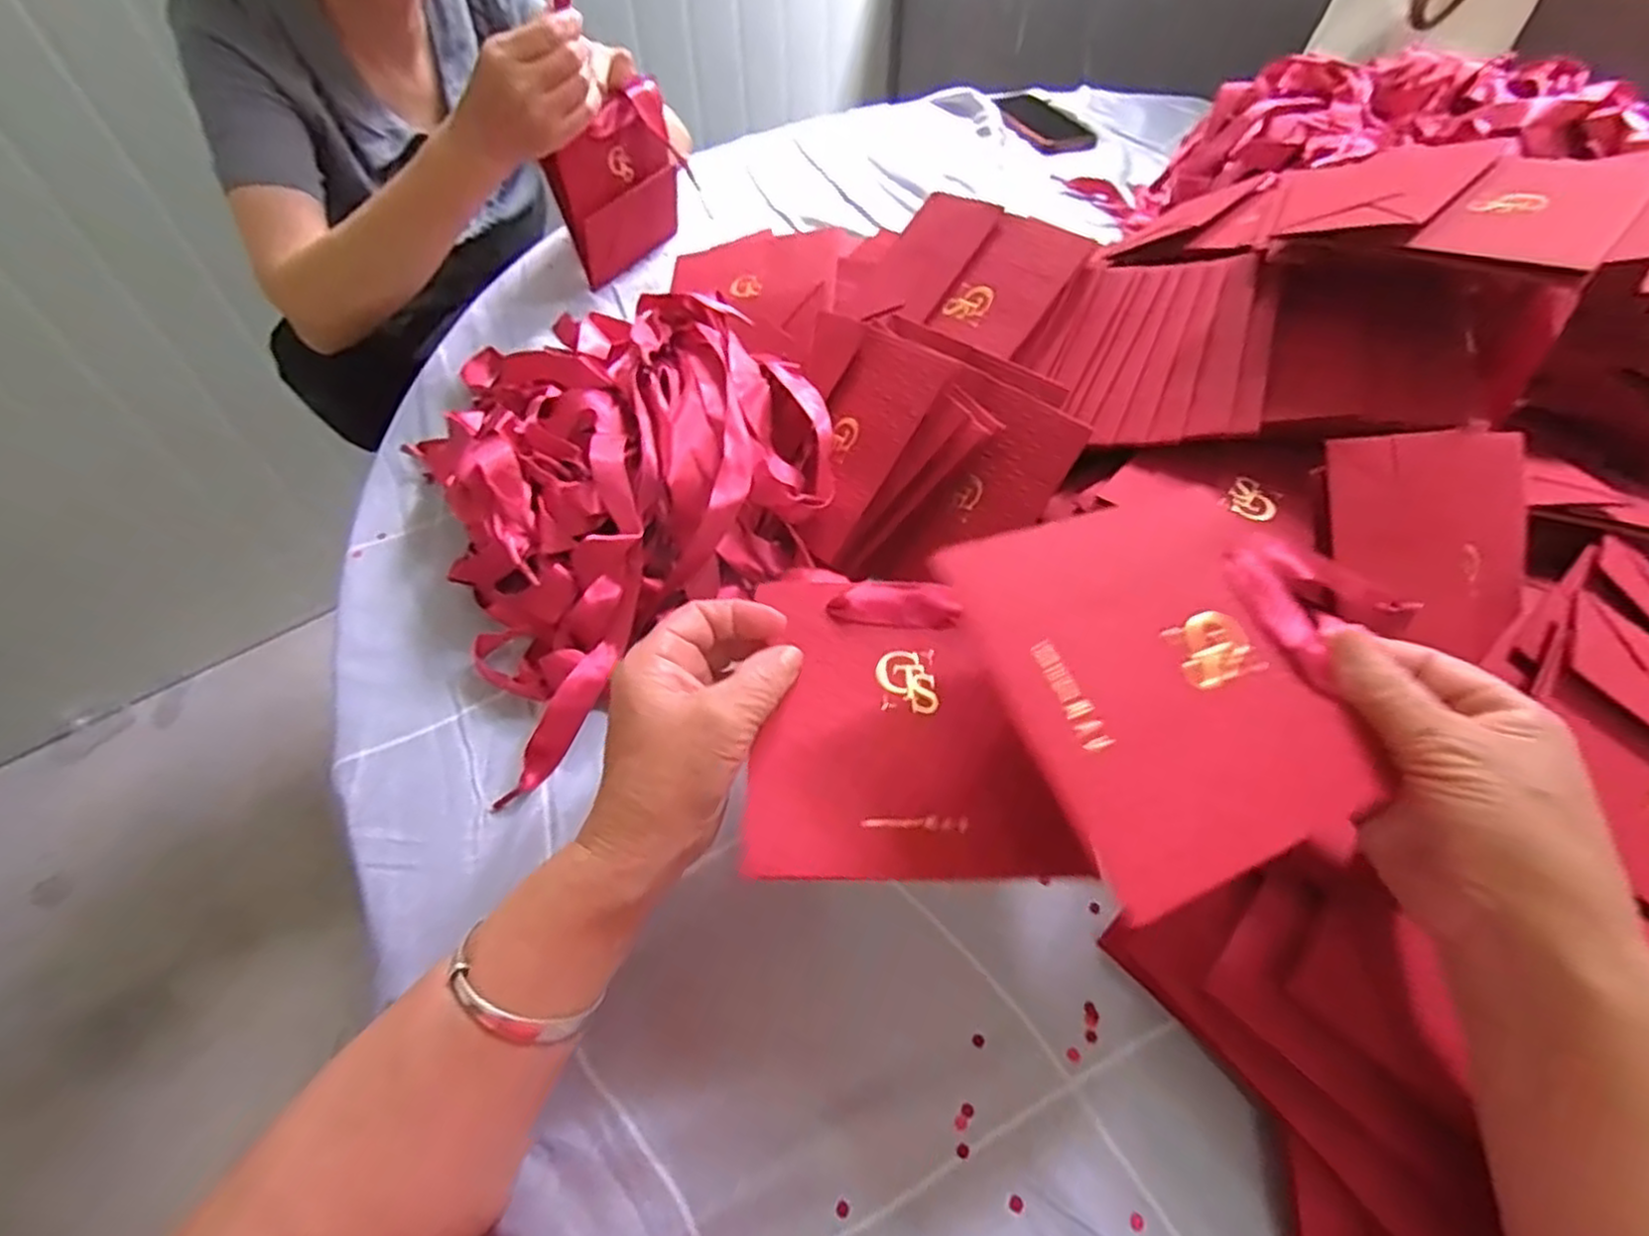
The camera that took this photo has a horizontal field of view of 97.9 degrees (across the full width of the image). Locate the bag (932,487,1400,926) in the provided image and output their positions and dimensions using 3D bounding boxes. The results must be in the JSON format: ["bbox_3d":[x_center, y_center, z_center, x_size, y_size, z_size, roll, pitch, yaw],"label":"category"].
[{"bbox_3d":[0.135,0.014,0.267,0.152,0.008,0.141,-16,64,-19],"label":"bag"}]

